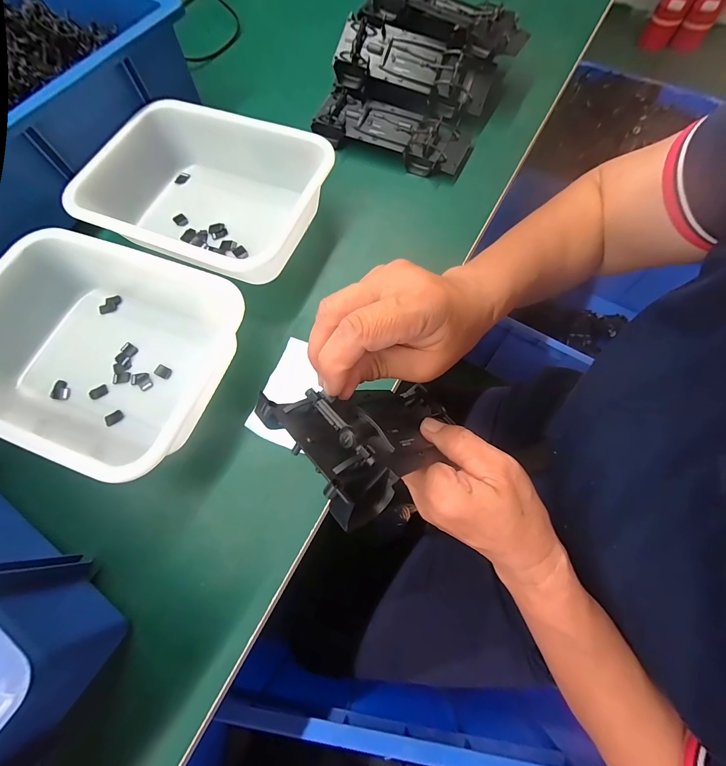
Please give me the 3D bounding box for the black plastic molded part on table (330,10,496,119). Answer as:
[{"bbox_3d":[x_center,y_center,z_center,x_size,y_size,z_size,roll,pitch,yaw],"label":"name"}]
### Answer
[{"bbox_3d":[0.063,-0.393,0.428,0.194,0.045,0.076,16,71,8],"label":"black plastic molded part on table"}]

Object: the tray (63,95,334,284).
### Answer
[{"bbox_3d":[-0.173,-0.206,0.378,0.247,0.061,0.188,24,72,10],"label":"tray"}]

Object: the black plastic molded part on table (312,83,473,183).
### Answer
[{"bbox_3d":[0.038,-0.314,0.428,0.195,0.026,0.077,24,72,10],"label":"black plastic molded part on table"}]

